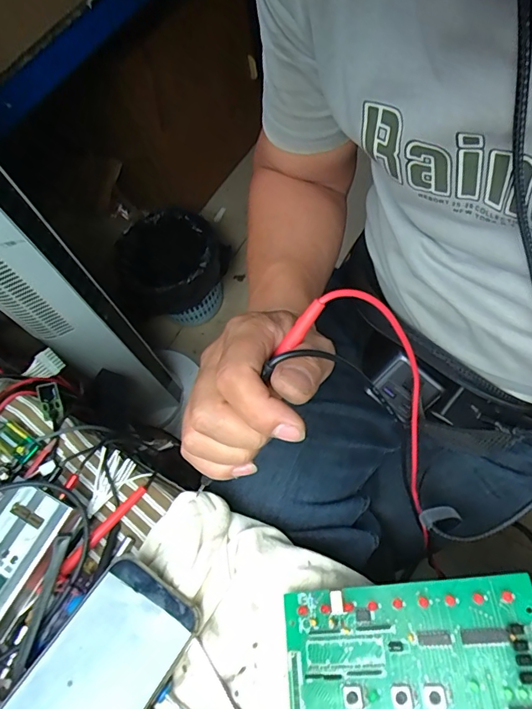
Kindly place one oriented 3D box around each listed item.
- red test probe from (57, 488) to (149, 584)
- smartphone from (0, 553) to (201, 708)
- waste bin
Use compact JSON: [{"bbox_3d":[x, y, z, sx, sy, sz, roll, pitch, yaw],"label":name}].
[{"bbox_3d":[-0.135,0.146,0.368,0.011,0.011,0.091,31,64,23],"label":"red test probe"},{"bbox_3d":[-0.119,0.221,0.287,0.079,0.006,0.159,30,63,15],"label":"smartphone"},{"bbox_3d":[-0.233,-0.217,1.229,0.260,0.240,0.258,-43,64,-13],"label":"waste bin"}]

